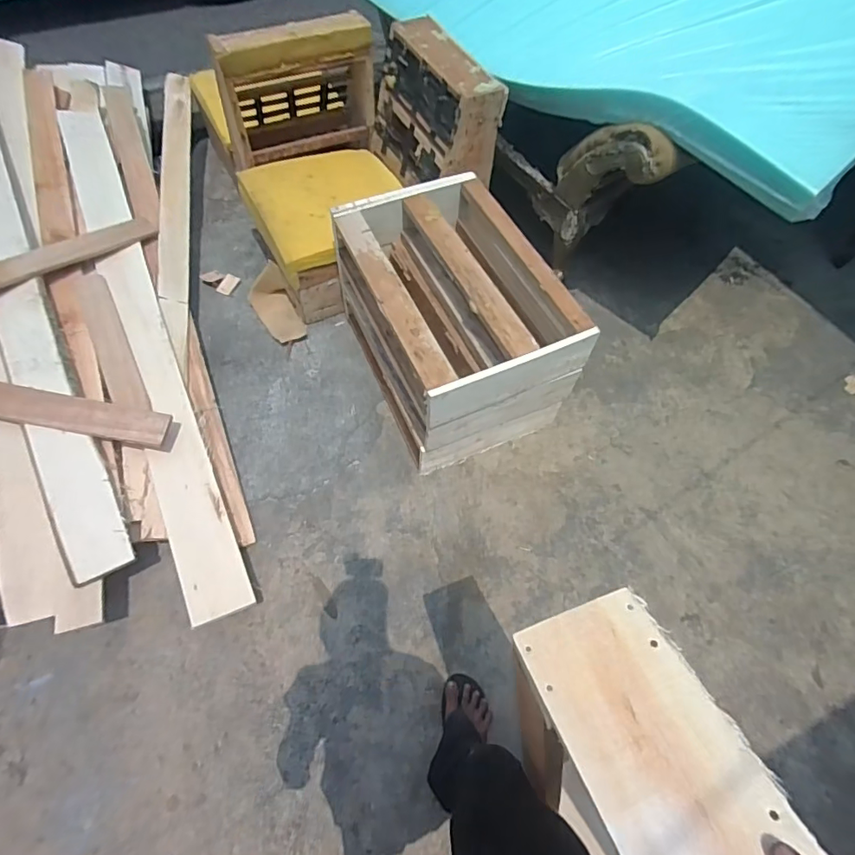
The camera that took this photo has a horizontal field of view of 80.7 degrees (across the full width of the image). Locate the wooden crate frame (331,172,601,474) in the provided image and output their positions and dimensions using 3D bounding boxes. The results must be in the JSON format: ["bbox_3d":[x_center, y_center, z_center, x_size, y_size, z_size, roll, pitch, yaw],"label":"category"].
[{"bbox_3d":[0.071,-0.327,1.533,0.499,0.432,0.704,-22,66,-13],"label":"wooden crate frame"}]

